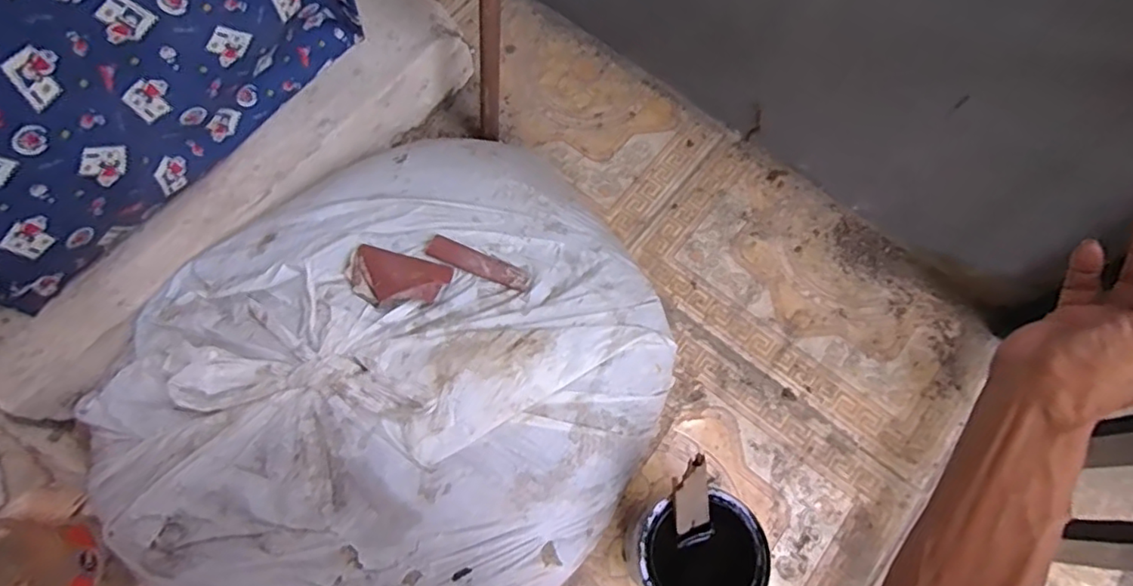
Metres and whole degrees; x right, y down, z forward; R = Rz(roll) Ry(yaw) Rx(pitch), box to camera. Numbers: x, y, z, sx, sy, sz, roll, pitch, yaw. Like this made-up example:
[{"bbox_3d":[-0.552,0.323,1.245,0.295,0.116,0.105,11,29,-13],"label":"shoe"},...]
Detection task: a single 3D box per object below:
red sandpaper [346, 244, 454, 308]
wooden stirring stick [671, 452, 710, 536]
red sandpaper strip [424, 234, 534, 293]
[{"bbox_3d":[-0.159,-0.015,0.552,0.094,0.017,0.050,11,71,4],"label":"red sandpaper"},{"bbox_3d":[0.102,0.167,0.482,0.032,0.083,0.007,-17,32,-10],"label":"wooden stirring stick"},{"bbox_3d":[-0.083,-0.028,0.564,0.101,0.008,0.024,21,72,7],"label":"red sandpaper strip"}]

